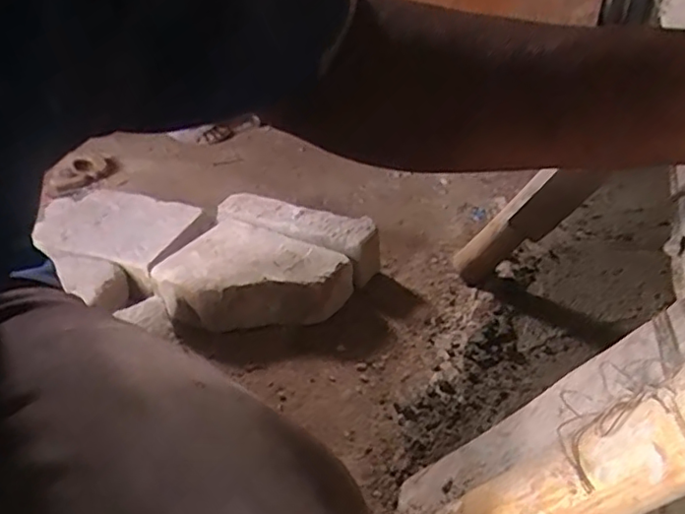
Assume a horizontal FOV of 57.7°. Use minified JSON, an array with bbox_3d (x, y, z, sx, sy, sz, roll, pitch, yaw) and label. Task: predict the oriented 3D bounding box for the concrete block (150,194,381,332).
[{"bbox_3d":[-0.118,0.023,0.976,0.277,0.102,0.281,12,32,21],"label":"concrete block"}]

